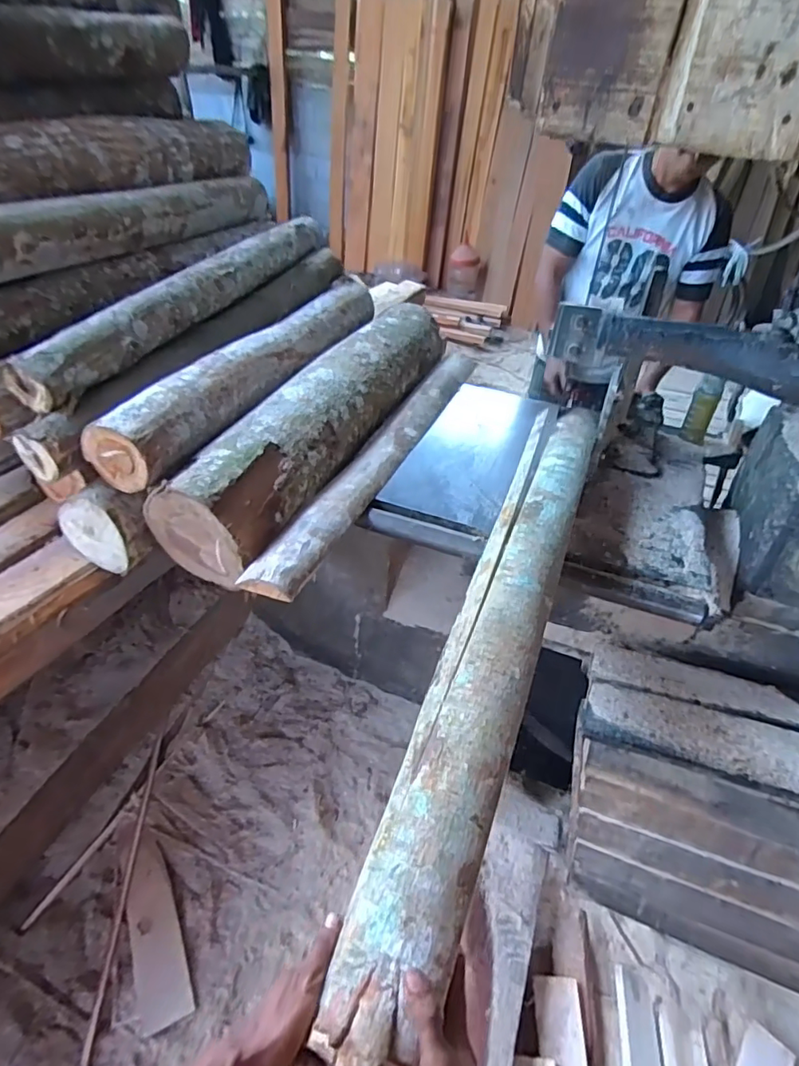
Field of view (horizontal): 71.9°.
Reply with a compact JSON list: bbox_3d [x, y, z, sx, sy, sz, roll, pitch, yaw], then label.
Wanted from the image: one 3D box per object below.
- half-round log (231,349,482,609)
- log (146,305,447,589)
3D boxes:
[{"bbox_3d":[-0.021,-0.220,1.333,0.105,0.034,1.090,17,41,15],"label":"half-round log"},{"bbox_3d":[-0.152,-0.311,1.380,0.198,0.193,1.087,17,41,16],"label":"log"}]

